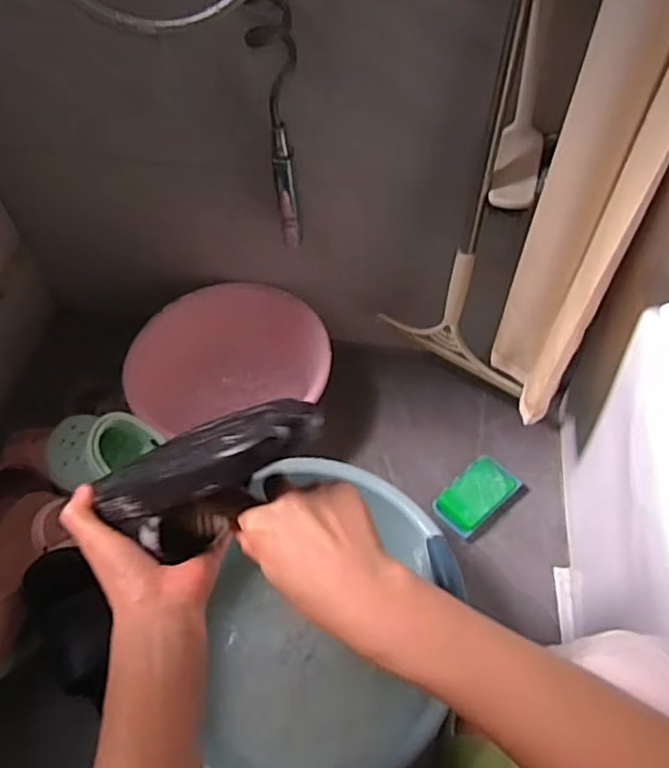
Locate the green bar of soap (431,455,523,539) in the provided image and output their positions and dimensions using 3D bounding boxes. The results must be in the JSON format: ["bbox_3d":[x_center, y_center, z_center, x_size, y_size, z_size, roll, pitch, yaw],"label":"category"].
[{"bbox_3d":[0.206,0.160,0.933,0.125,0.040,0.075,-38,61,-21],"label":"green bar of soap"}]

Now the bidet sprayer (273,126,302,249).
[{"bbox_3d":[-0.063,-0.247,0.834,0.026,0.190,0.026,-7,54,-2],"label":"bidet sprayer"}]

